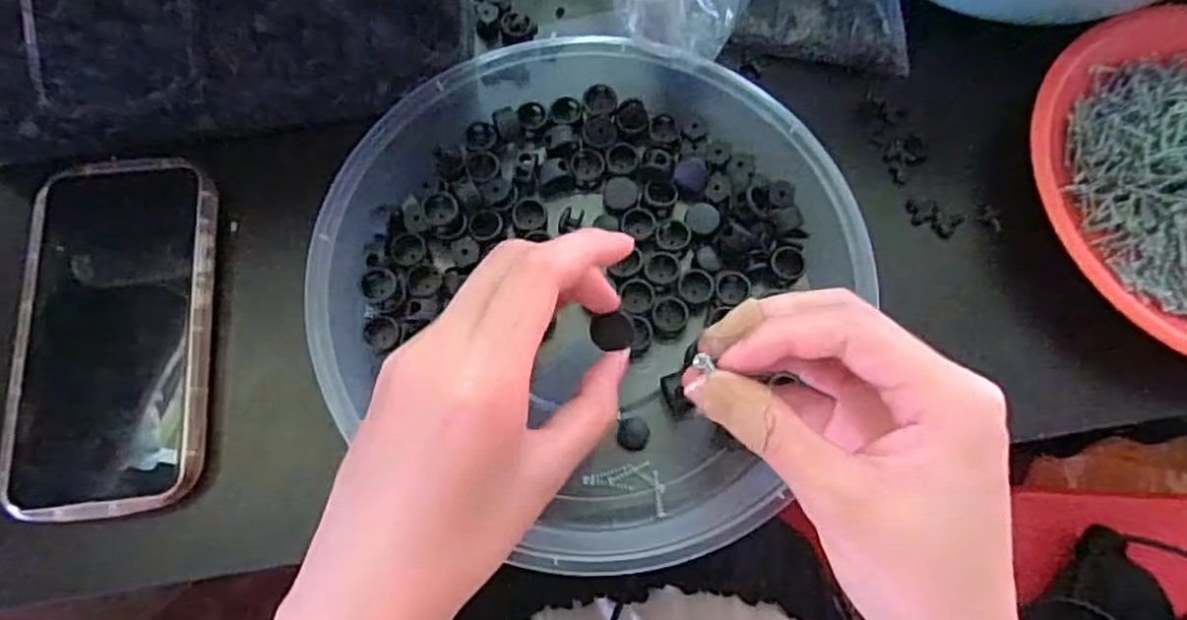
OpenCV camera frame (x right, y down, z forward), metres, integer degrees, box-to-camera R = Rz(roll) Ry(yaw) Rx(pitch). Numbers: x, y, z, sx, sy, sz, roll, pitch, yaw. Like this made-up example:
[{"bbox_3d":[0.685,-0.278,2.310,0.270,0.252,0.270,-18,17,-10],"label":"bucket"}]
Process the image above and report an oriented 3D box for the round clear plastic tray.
[{"bbox_3d":[0.002,-0.025,0.310,0.221,0.044,0.234,0,73,-1],"label":"round clear plastic tray"}]

